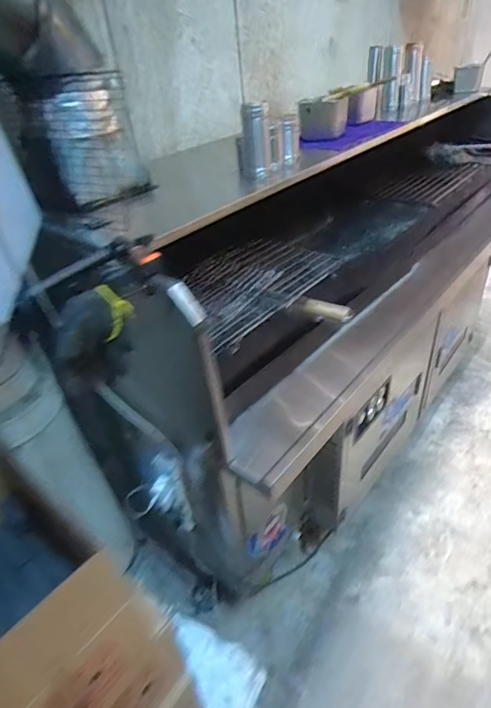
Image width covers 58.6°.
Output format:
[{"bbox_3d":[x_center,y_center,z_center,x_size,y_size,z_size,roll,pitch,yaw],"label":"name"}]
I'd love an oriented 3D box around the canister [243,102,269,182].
[{"bbox_3d":[0.023,-0.484,0.998,0.051,0.148,0.055,-5,36,2],"label":"canister"}]

